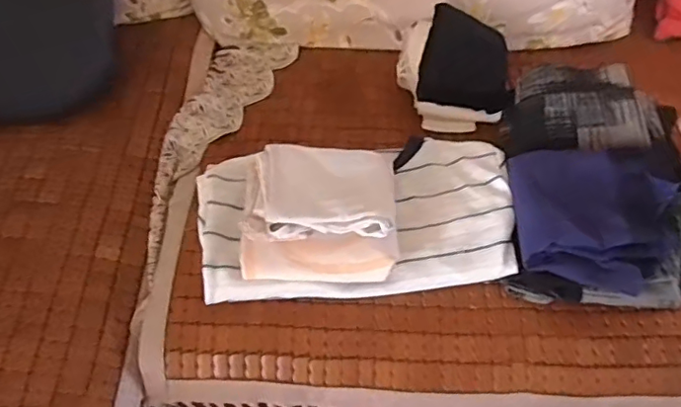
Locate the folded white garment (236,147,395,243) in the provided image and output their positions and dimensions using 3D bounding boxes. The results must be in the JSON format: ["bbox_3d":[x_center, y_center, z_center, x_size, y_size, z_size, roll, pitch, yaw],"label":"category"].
[{"bbox_3d":[-0.023,-0.014,0.628,0.166,0.037,0.114,0,56,1],"label":"folded white garment"}]

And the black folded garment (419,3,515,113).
[{"bbox_3d":[0.178,-0.192,0.778,0.123,0.084,0.136,9,53,7],"label":"black folded garment"}]

